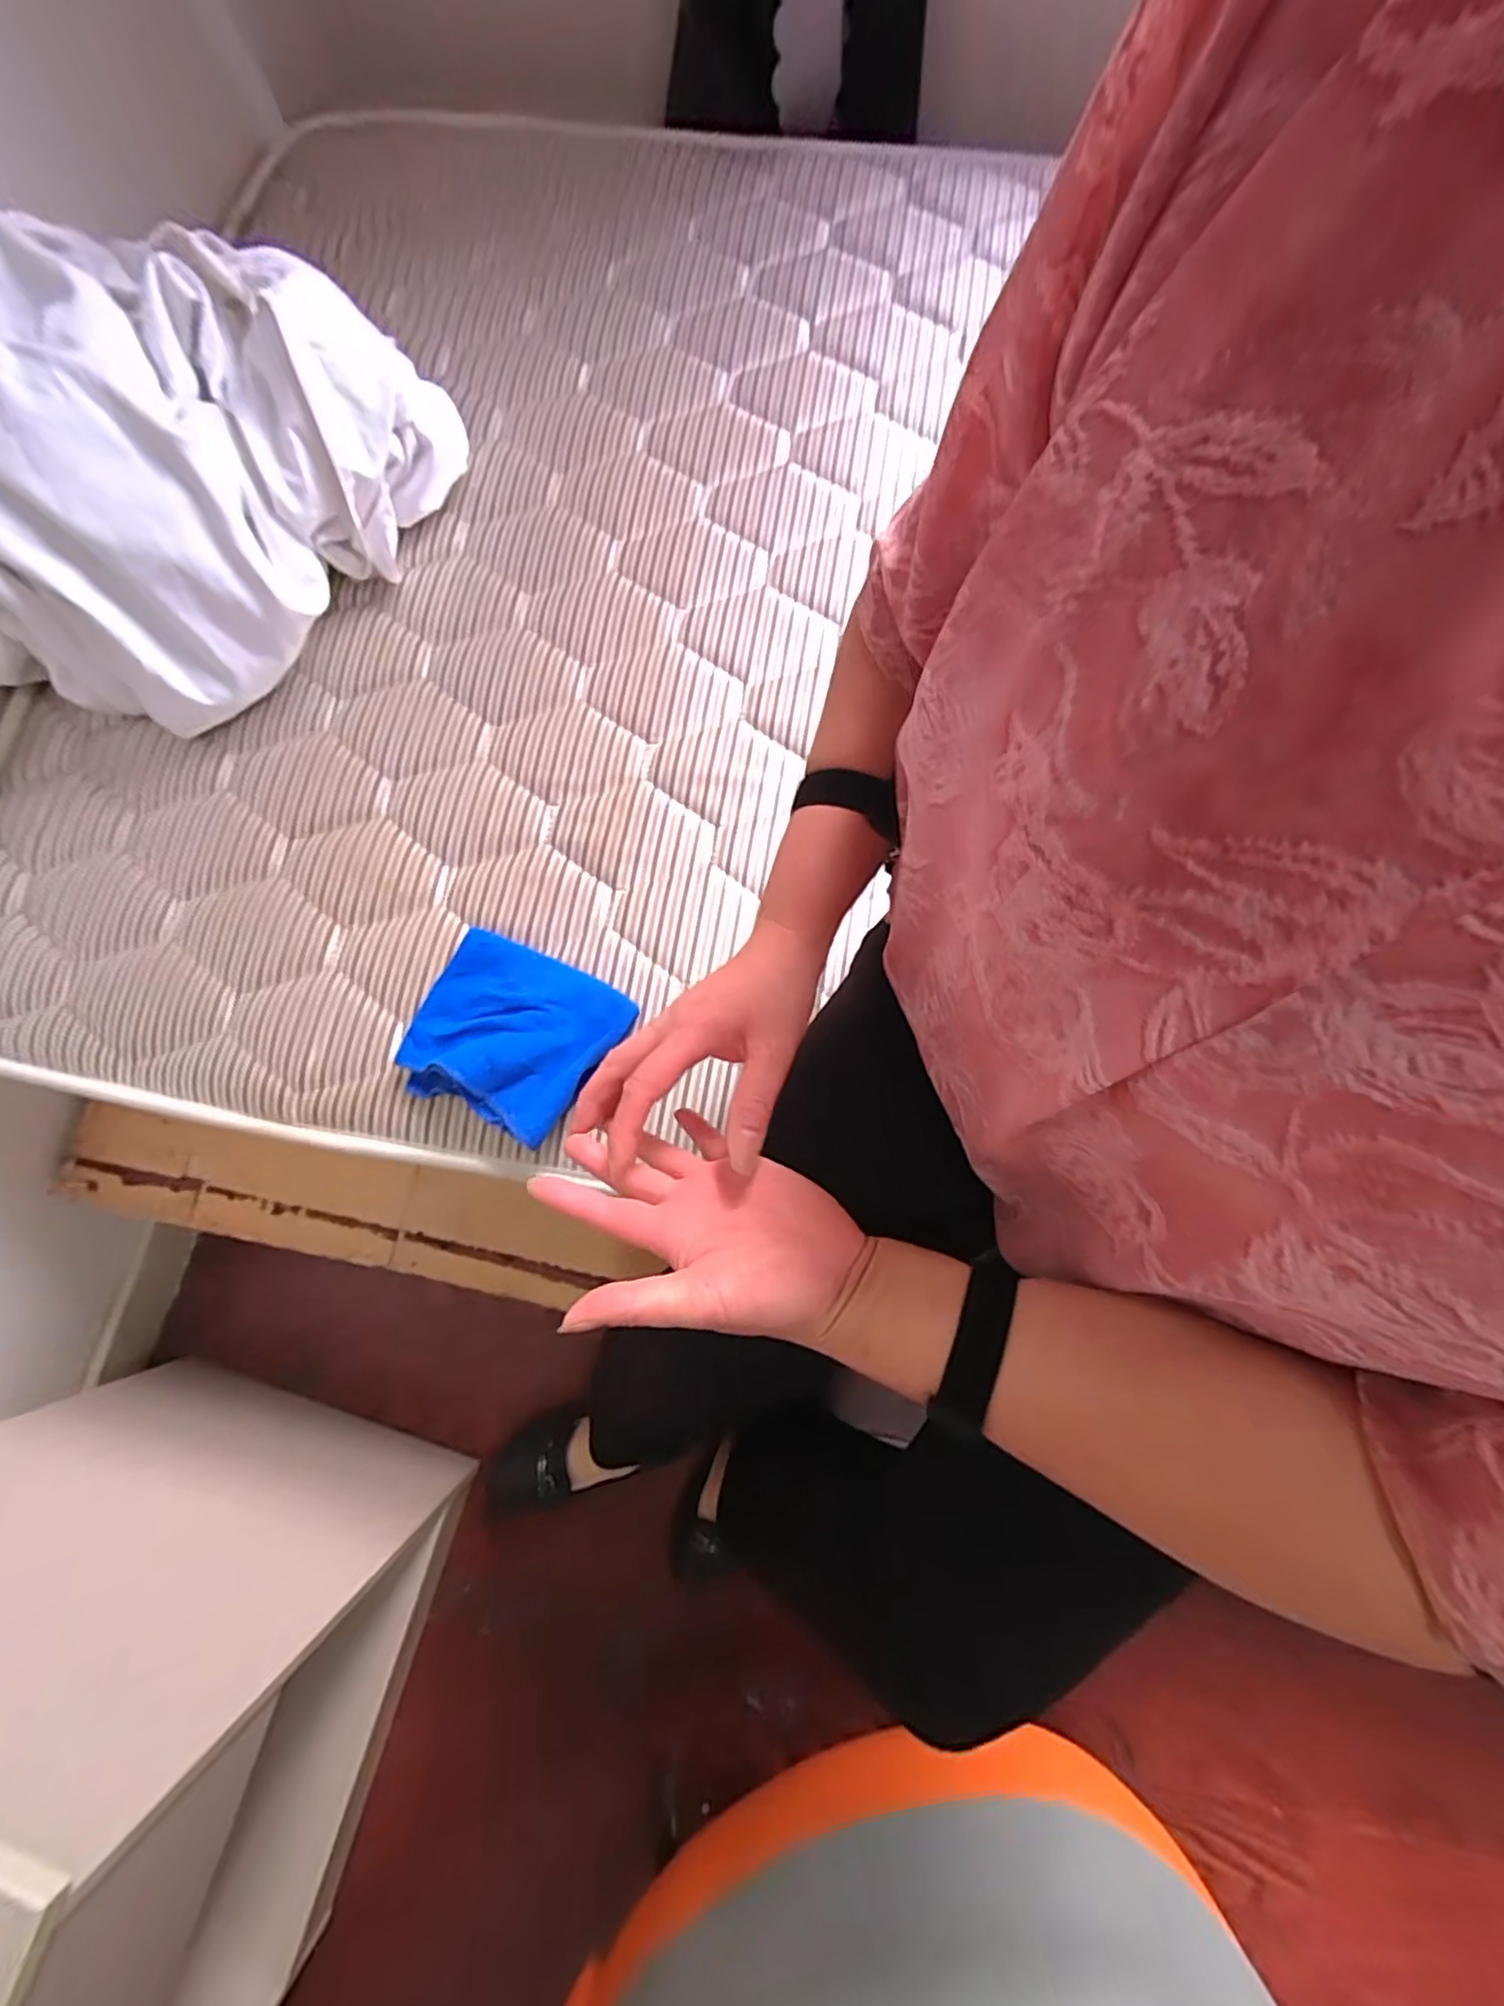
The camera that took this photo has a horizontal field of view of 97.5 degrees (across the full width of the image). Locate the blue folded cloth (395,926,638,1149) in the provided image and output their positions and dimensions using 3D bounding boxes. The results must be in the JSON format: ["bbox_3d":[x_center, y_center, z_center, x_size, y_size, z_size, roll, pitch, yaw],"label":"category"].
[{"bbox_3d":[-0.200,0.025,0.555,0.163,0.042,0.146,22,80,5],"label":"blue folded cloth"}]

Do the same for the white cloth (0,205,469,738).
[{"bbox_3d":[-0.507,-0.498,0.589,0.331,0.204,0.475,21,79,8],"label":"white cloth"}]

